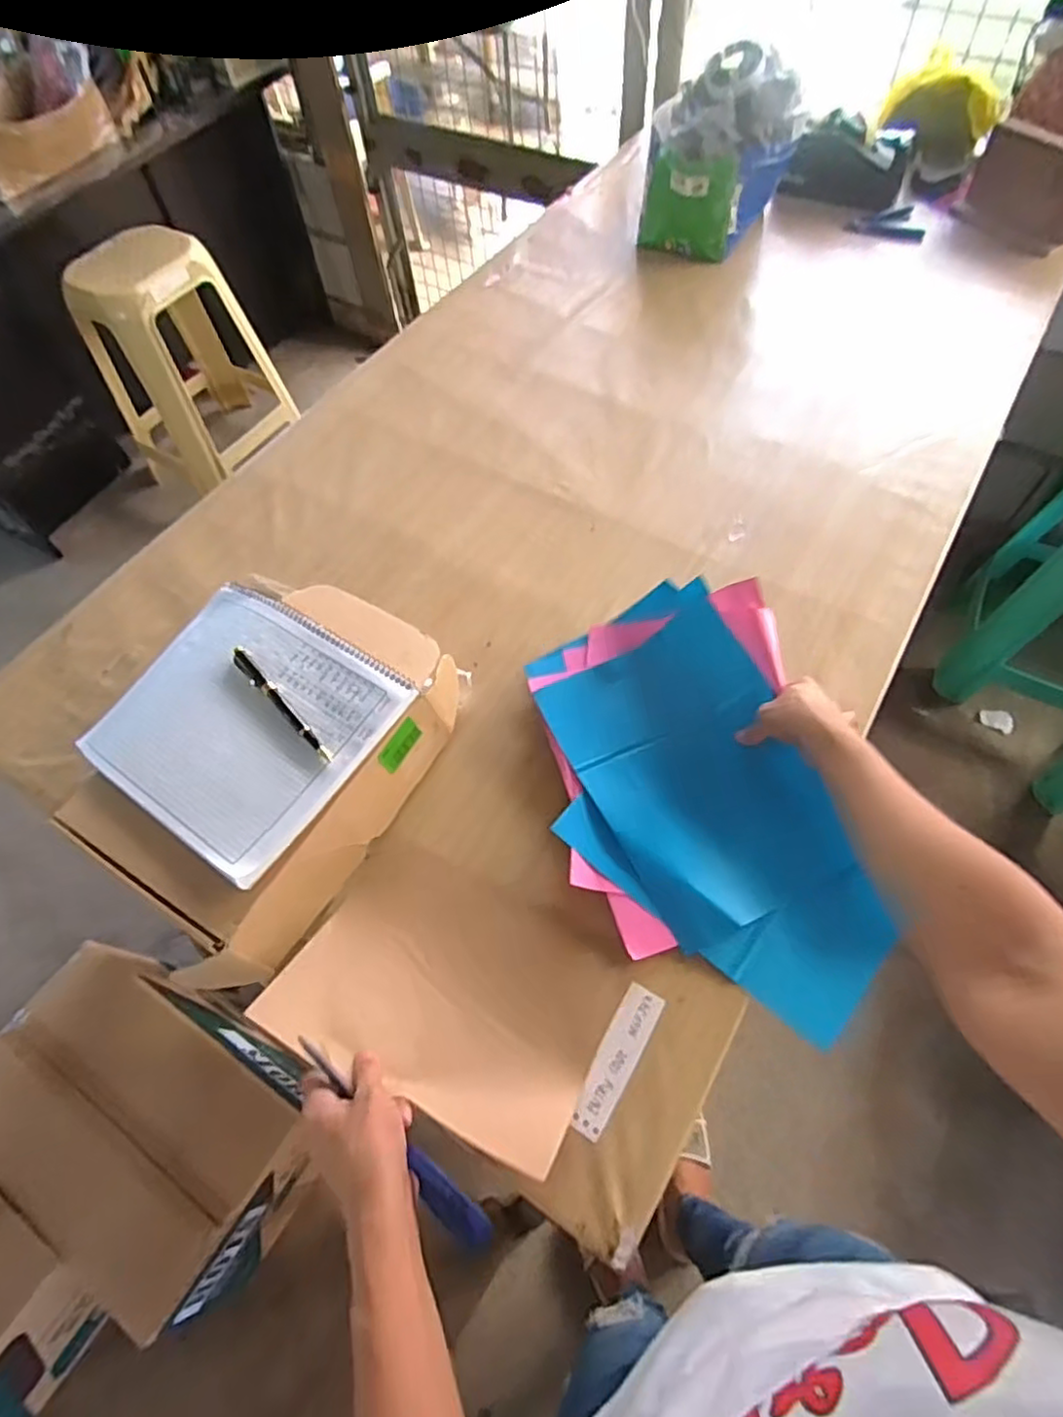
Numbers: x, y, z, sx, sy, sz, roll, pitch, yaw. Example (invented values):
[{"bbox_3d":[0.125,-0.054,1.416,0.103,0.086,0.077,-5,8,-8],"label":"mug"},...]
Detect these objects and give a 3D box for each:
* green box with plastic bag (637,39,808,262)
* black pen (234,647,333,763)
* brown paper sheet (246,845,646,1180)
[{"bbox_3d":[0.293,-0.853,1.042,0.222,0.231,0.145,10,60,8],"label":"green box with plastic bag"},{"bbox_3d":[-0.222,-0.005,0.587,0.016,0.007,0.153,-40,66,-19],"label":"black pen"},{"bbox_3d":[-0.061,0.225,0.544,0.251,0.049,0.179,21,60,14],"label":"brown paper sheet"}]

